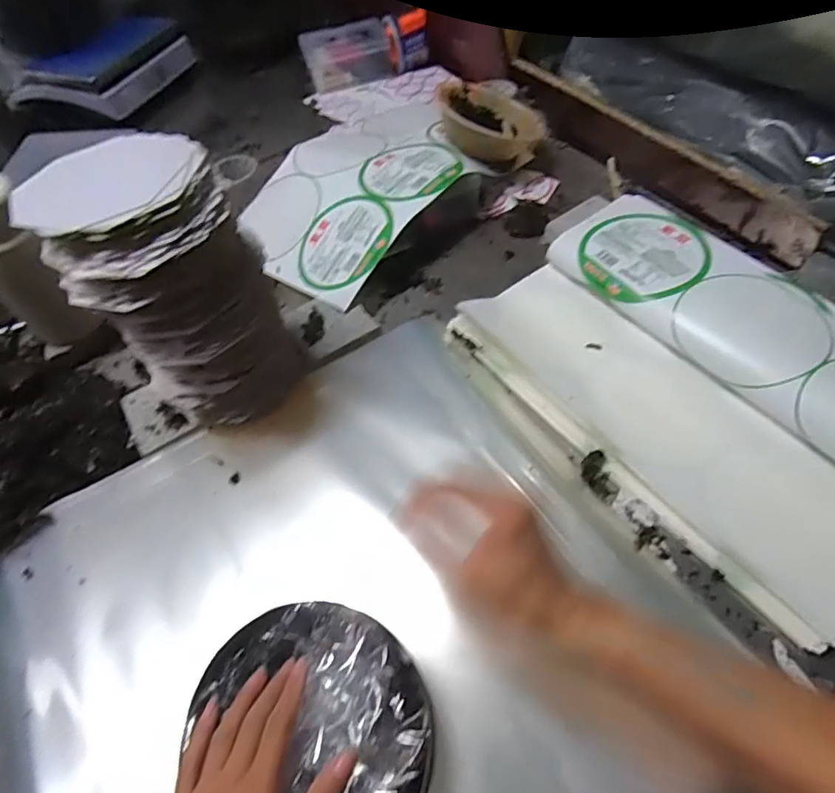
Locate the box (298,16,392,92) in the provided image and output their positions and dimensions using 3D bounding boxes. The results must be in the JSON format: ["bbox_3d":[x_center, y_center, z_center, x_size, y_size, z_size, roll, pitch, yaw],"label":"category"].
[{"bbox_3d":[-0.153,-0.735,1.108,0.175,0.067,0.120,-18,56,-5],"label":"box"}]

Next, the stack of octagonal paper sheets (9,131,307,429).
[{"bbox_3d":[-0.228,-0.087,0.523,0.166,0.279,0.133,-18,59,-7],"label":"stack of octagonal paper sheets"}]

